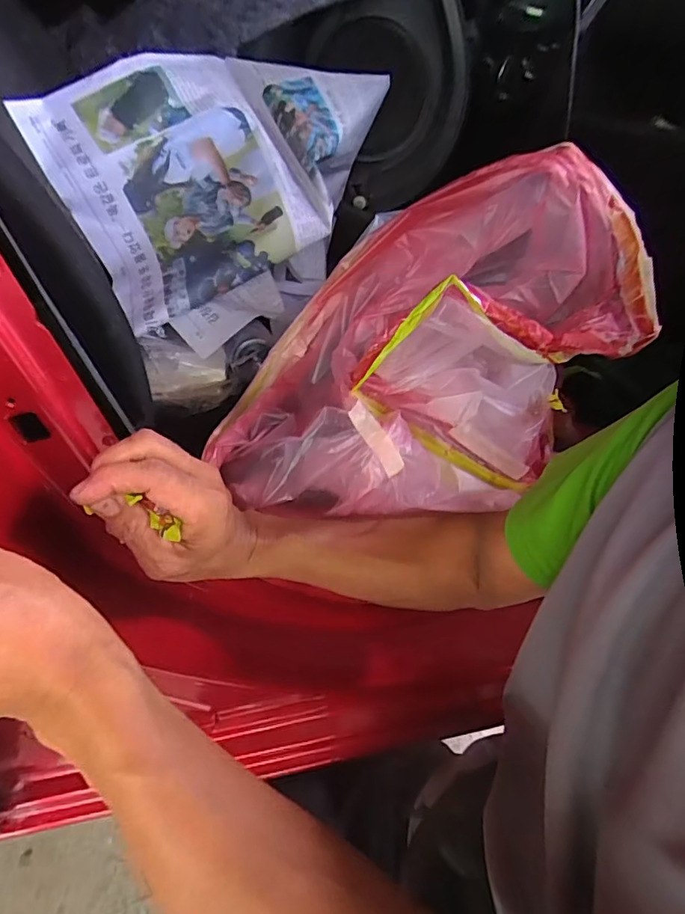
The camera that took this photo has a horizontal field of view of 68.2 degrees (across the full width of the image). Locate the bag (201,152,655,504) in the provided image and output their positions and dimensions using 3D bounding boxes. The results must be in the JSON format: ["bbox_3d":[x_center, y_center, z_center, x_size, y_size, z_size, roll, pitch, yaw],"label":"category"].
[{"bbox_3d":[0.079,-0.109,0.462,0.418,0.257,0.214,-4,41,-13],"label":"bag"}]

